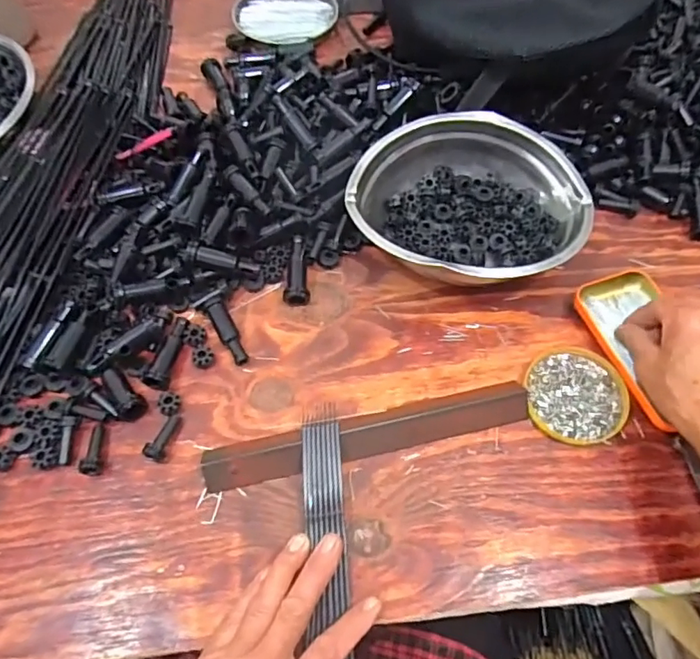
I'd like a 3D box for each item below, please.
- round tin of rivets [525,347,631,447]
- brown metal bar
[{"bbox_3d":[0.190,0.053,0.447,0.080,0.007,0.084,4,64,1],"label":"round tin of rivets"},{"bbox_3d":[0.016,0.082,0.426,0.261,0.017,0.035,-11,65,-6],"label":"brown metal bar"}]

